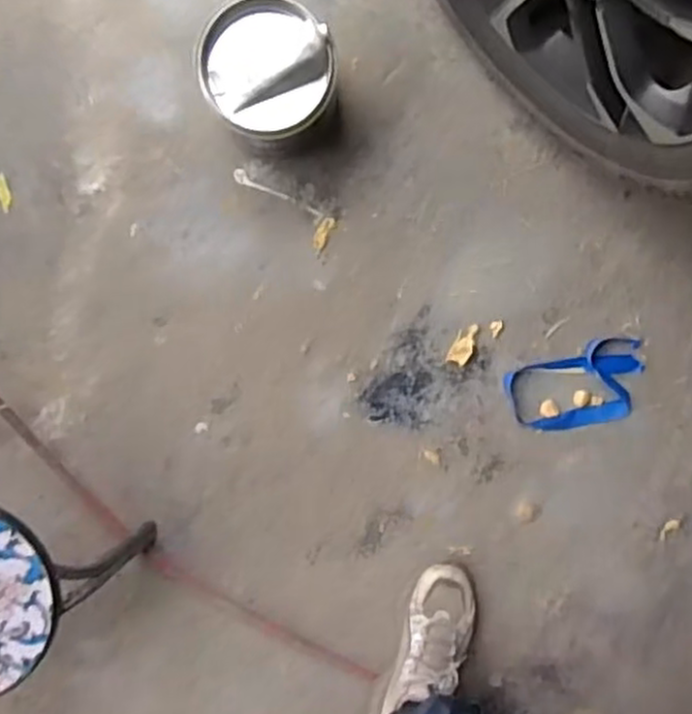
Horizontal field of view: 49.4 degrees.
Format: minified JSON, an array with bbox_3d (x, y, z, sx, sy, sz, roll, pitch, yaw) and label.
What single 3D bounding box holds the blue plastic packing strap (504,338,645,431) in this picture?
[{"bbox_3d":[0.320,0.043,1.032,0.190,0.014,0.112,-16,98,1],"label":"blue plastic packing strap"}]

